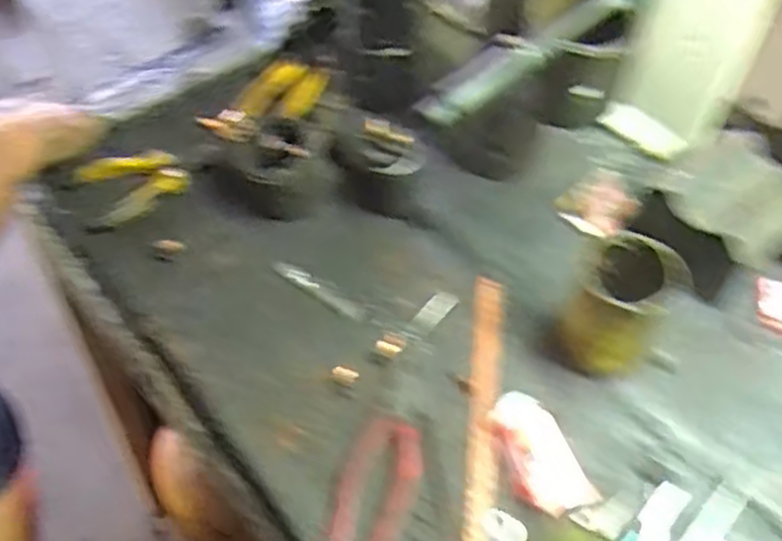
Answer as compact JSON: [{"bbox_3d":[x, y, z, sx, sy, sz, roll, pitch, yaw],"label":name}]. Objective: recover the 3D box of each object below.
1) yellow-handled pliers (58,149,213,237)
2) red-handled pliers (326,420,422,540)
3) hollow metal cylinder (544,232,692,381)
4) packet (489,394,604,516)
[{"bbox_3d":[-0.258,-0.088,0.805,0.141,0.034,0.089,-16,54,-15],"label":"yellow-handled pliers"},{"bbox_3d":[-0.014,0.172,0.607,0.056,0.019,0.116,18,53,12],"label":"red-handled pliers"},{"bbox_3d":[0.194,0.026,0.654,0.077,0.107,0.089,33,57,22],"label":"hollow metal cylinder"},{"bbox_3d":[0.115,0.146,0.621,0.048,0.029,0.101,-19,55,-17],"label":"packet"}]

